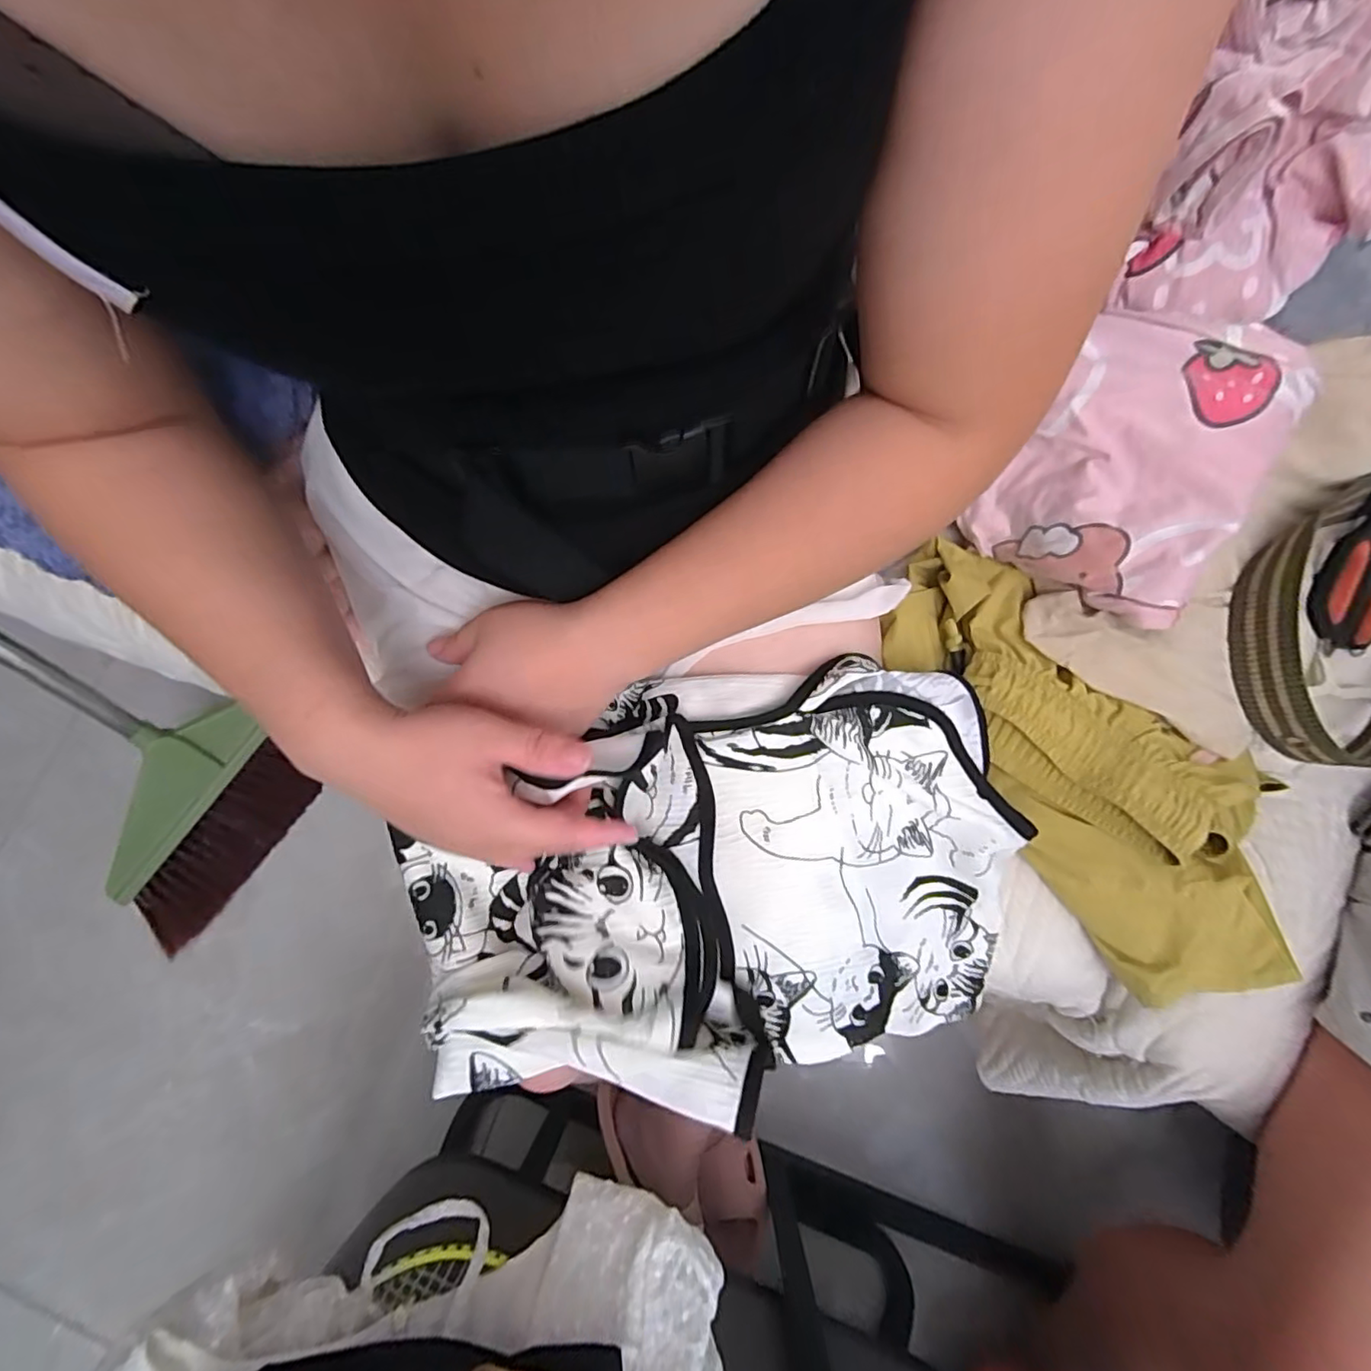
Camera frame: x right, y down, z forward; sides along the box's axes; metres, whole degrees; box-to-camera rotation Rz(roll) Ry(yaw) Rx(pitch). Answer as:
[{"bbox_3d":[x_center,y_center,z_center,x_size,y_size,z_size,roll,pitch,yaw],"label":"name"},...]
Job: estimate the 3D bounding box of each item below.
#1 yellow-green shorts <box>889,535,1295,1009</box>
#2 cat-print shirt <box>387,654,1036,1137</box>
[{"bbox_3d":[0.274,0.044,0.411,0.168,0.054,0.350,-38,79,-8],"label":"yellow-green shorts"},{"bbox_3d":[0.022,0.125,0.371,0.355,0.095,0.240,-5,76,0],"label":"cat-print shirt"}]

